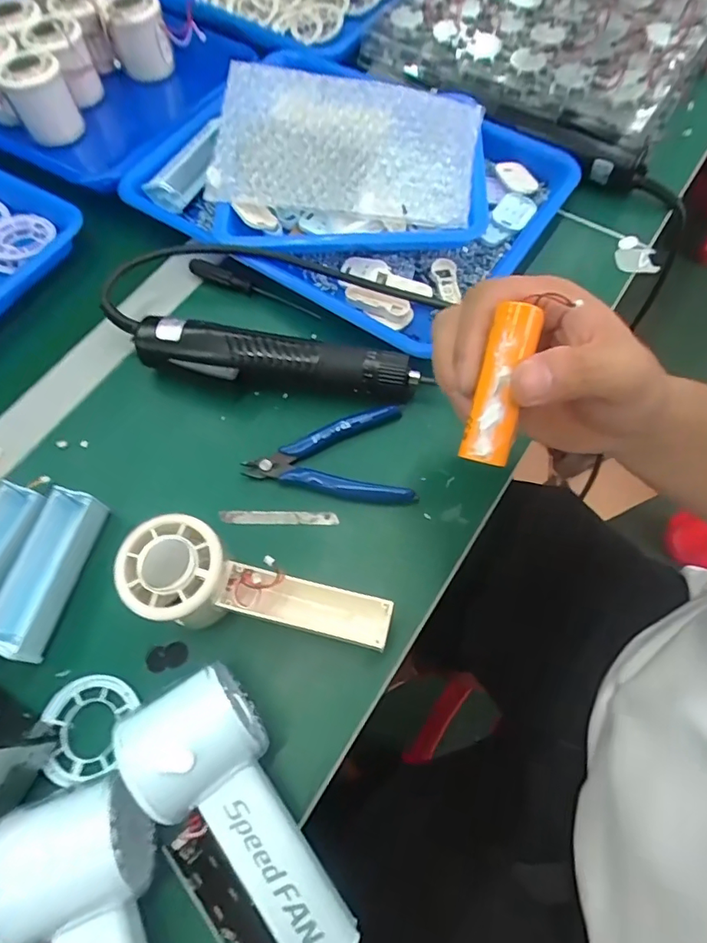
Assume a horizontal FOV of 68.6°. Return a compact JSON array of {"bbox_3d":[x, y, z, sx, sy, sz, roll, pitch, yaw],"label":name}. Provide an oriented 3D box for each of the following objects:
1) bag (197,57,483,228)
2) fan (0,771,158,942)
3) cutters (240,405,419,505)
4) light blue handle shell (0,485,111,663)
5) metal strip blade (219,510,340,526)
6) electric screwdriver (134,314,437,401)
[{"bbox_3d":[-0.007,-0.271,0.441,0.223,0.048,0.137,8,69,2],"label":"bag"},{"bbox_3d":[-0.110,0.224,0.236,0.057,0.060,0.152,-26,68,-10],"label":"fan"},{"bbox_3d":[-0.017,-0.004,0.362,0.111,0.019,0.071,-10,66,-3],"label":"cutters"},{"bbox_3d":[-0.194,0.061,0.324,0.033,0.033,0.101,11,67,6],"label":"light blue handle shell"},{"bbox_3d":[-0.051,0.031,0.352,0.080,0.004,0.009,1,83,3],"label":"metal strip blade"},{"bbox_3d":[-0.056,-0.079,0.378,0.206,0.038,0.041,8,66,5],"label":"electric screwdriver"}]

